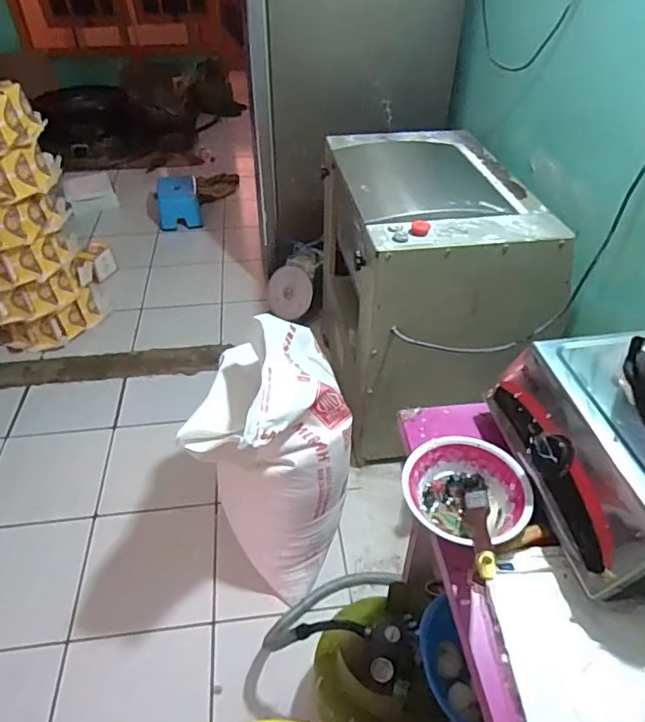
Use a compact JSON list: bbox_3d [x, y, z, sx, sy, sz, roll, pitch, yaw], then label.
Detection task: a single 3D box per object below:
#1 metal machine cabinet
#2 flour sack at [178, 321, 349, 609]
[{"bbox_3d":[0.247,-0.192,1.437,0.429,0.605,0.696,-8,42,-9],"label":"metal machine cabinet"},{"bbox_3d":[-0.102,0.204,1.141,0.290,0.511,0.358,-7,42,-7],"label":"flour sack"}]

